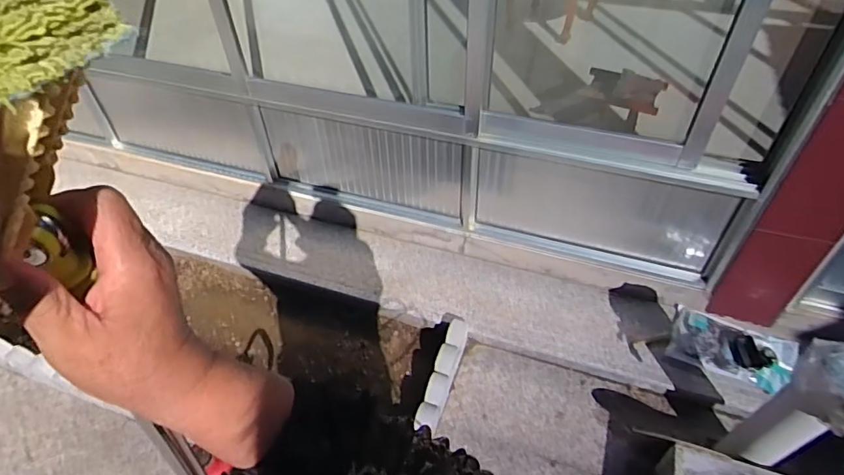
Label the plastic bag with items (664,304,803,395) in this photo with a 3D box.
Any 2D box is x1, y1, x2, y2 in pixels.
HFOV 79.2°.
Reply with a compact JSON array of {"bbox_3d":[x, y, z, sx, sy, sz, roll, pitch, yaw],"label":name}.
[{"bbox_3d":[0.925,0.329,1.533,0.339,0.083,0.224,29,53,28],"label":"plastic bag with items"}]

